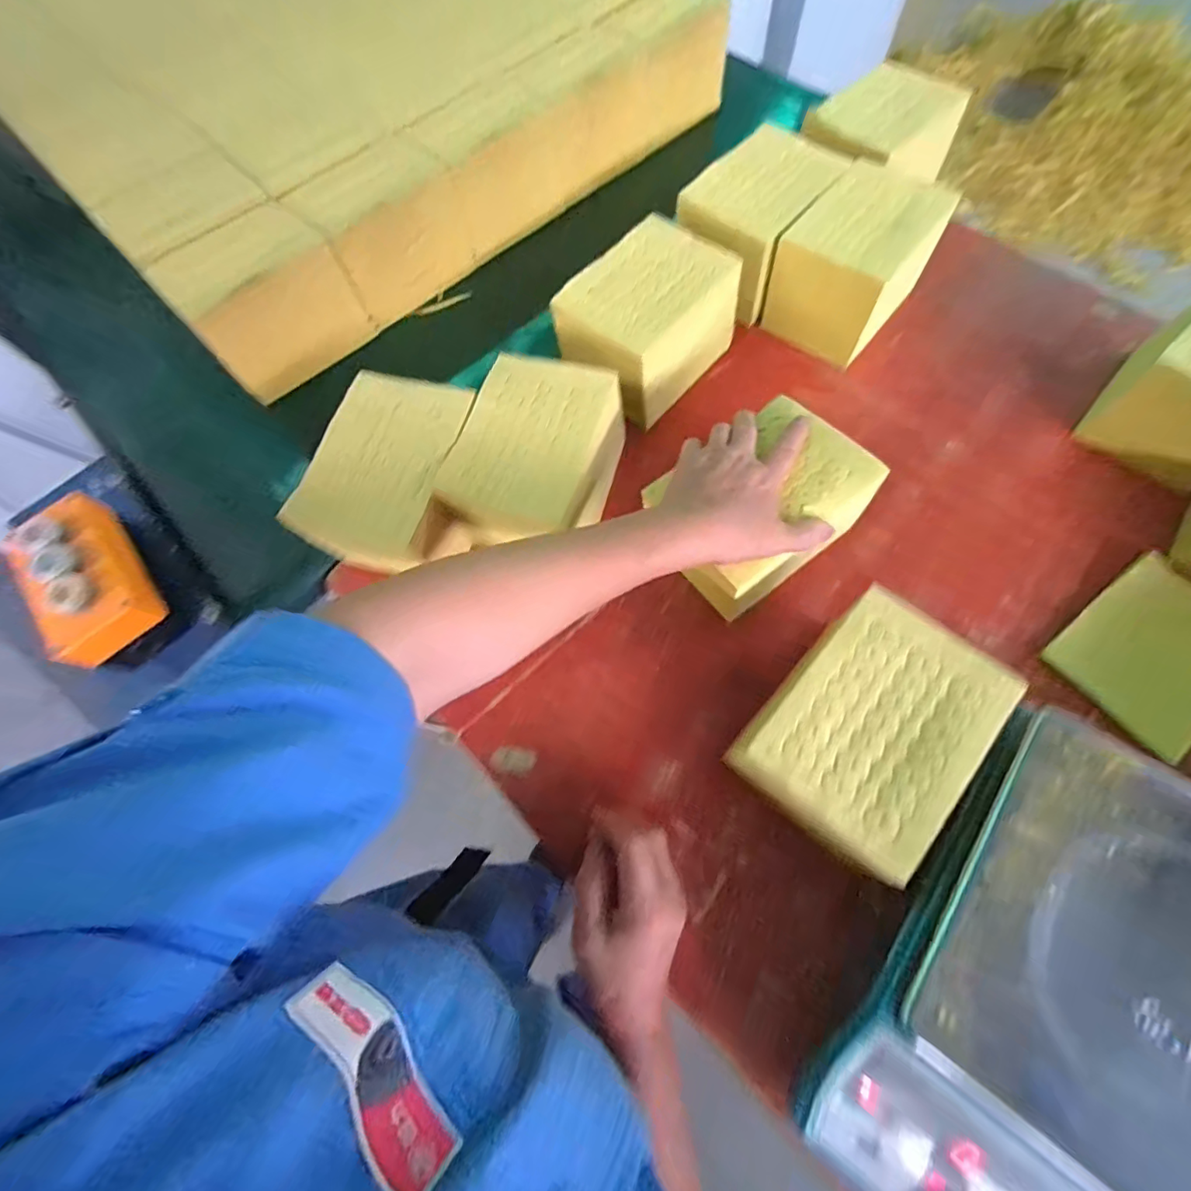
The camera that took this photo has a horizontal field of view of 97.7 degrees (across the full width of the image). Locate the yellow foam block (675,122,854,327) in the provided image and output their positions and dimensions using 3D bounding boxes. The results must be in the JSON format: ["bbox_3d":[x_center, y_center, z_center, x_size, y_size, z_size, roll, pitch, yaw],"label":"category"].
[{"bbox_3d":[0.179,-0.432,0.617,0.142,0.113,0.184,37,75,16],"label":"yellow foam block"}]

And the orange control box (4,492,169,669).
[{"bbox_3d":[-0.450,-0.018,0.460,0.088,0.047,0.156,-35,70,-10],"label":"orange control box"}]

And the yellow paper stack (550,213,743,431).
[{"bbox_3d":[0.056,-0.292,0.569,0.125,0.111,0.178,38,75,16],"label":"yellow paper stack"}]

